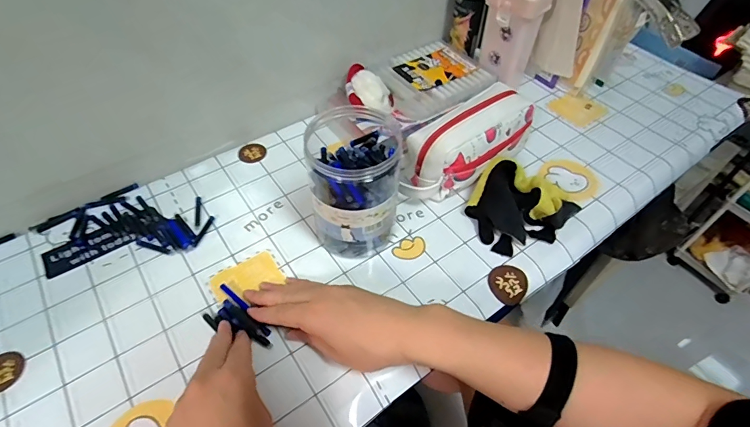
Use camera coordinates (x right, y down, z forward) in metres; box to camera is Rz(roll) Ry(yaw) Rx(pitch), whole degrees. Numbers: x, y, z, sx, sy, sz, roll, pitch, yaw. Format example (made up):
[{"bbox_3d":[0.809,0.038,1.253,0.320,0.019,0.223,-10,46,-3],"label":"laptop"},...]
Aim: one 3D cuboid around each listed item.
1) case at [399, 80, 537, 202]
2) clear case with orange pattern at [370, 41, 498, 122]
[{"bbox_3d":[0.121,-0.093,0.555,0.210,0.096,0.084,-31,58,-24],"label":"case"},{"bbox_3d":[0.089,-0.217,0.663,0.168,0.025,0.132,-27,56,-22],"label":"clear case with orange pattern"}]

